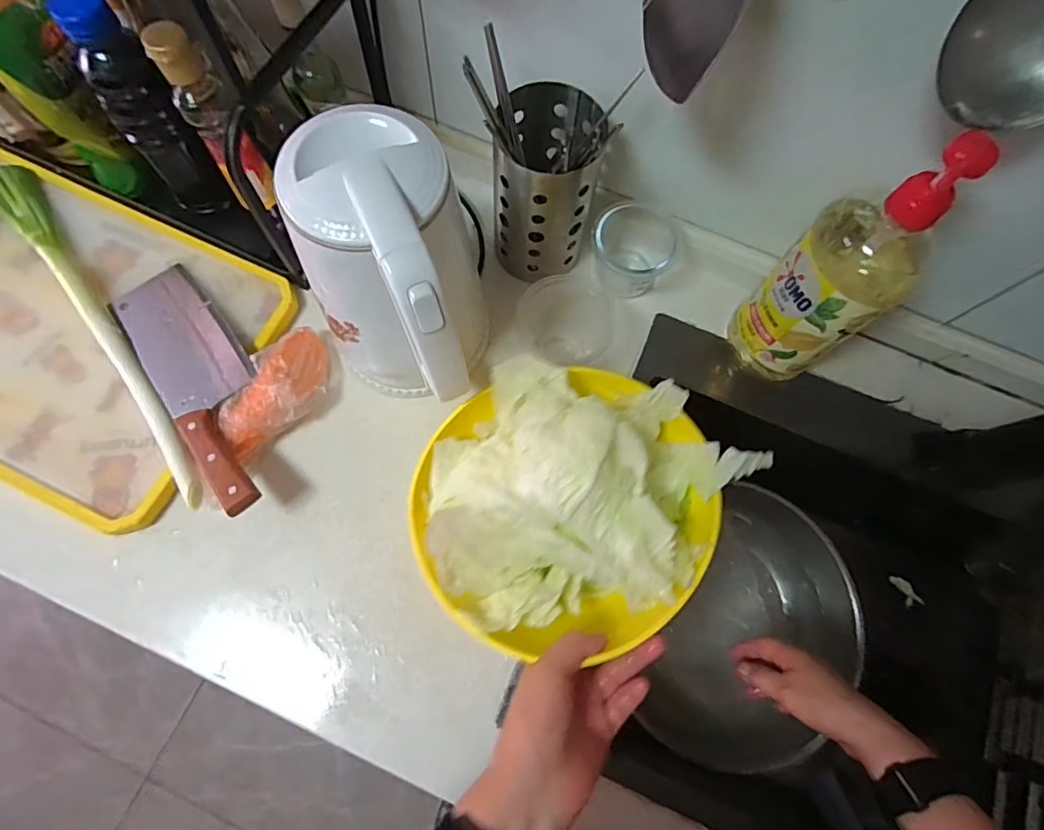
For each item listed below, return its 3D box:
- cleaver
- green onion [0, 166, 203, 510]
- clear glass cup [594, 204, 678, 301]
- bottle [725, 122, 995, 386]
[{"bbox_3d":[-0.307,-0.039,0.491,0.085,0.014,0.281,-38,68,-12],"label":"cleaver"},{"bbox_3d":[-0.436,-0.096,0.509,0.047,0.031,0.449,-36,78,-11],"label":"green onion"},{"bbox_3d":[0.118,-0.180,0.555,0.086,0.062,0.085,1,74,-2],"label":"clear glass cup"},{"bbox_3d":[0.272,-0.117,0.439,0.069,0.251,0.093,-39,79,-12],"label":"bottle"}]

